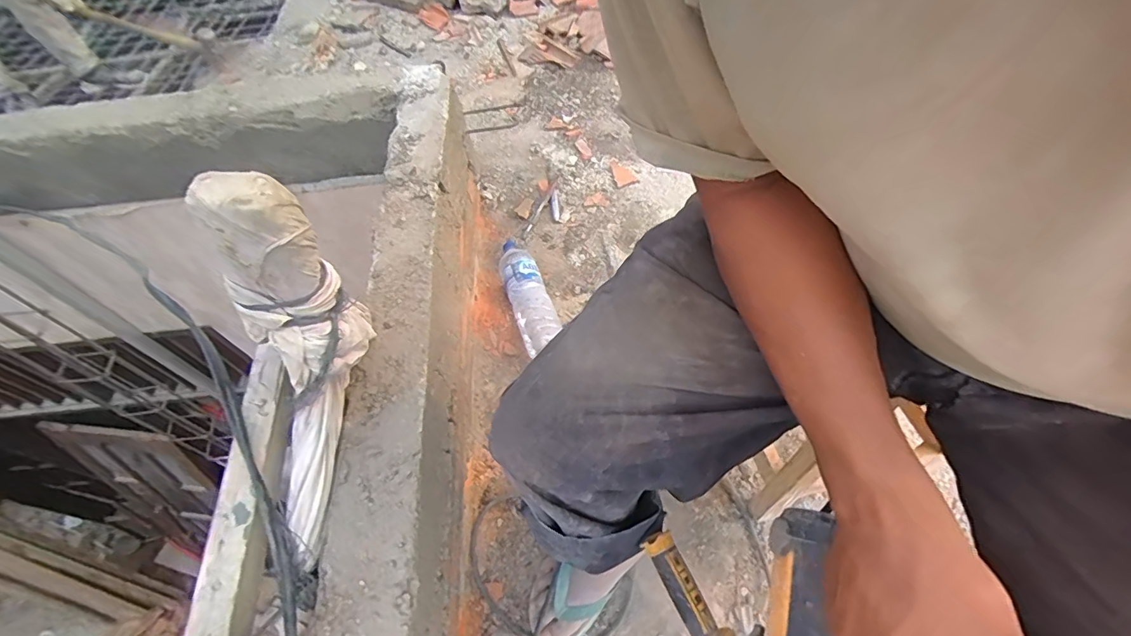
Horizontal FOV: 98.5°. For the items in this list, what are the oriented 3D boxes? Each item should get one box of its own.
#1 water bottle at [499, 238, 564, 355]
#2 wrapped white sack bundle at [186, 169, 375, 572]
[{"bbox_3d":[-0.082,-0.050,1.080,0.083,0.075,0.311,-19,56,-7],"label":"water bottle"},{"bbox_3d":[-0.287,0.053,0.533,0.096,0.417,0.155,4,25,0],"label":"wrapped white sack bundle"}]

